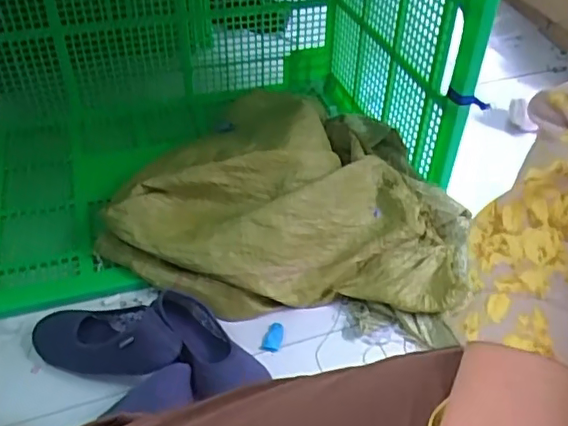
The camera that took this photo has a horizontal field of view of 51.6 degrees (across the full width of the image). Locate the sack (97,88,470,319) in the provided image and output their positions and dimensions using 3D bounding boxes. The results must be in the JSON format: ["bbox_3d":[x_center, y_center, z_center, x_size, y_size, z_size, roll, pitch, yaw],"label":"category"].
[{"bbox_3d":[0.034,-0.051,1.089,0.592,0.183,0.510,12,43,10],"label":"sack"}]

